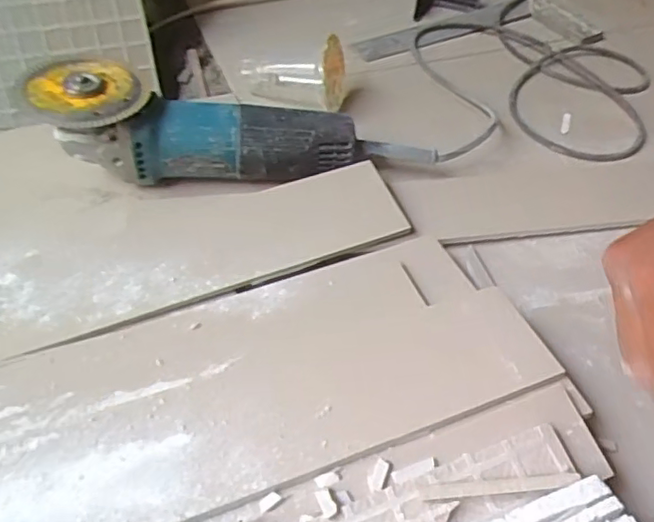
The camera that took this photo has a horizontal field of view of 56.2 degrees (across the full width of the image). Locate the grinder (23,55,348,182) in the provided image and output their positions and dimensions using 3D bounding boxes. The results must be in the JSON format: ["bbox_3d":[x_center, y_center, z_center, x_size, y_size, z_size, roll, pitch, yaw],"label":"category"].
[{"bbox_3d":[-0.106,-0.116,0.516,0.263,0.079,0.081,-3,44,-7],"label":"grinder"}]

